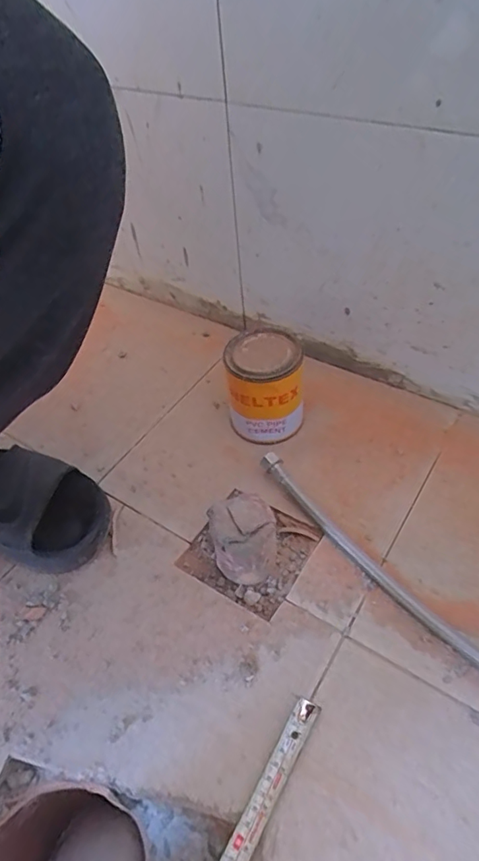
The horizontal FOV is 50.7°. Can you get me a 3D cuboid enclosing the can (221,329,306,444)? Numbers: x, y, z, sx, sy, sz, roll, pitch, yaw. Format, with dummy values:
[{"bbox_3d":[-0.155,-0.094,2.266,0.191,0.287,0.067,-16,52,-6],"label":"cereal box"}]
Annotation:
[{"bbox_3d":[0.027,-0.046,0.555,0.079,0.103,0.081,-4,47,4],"label":"can"}]

